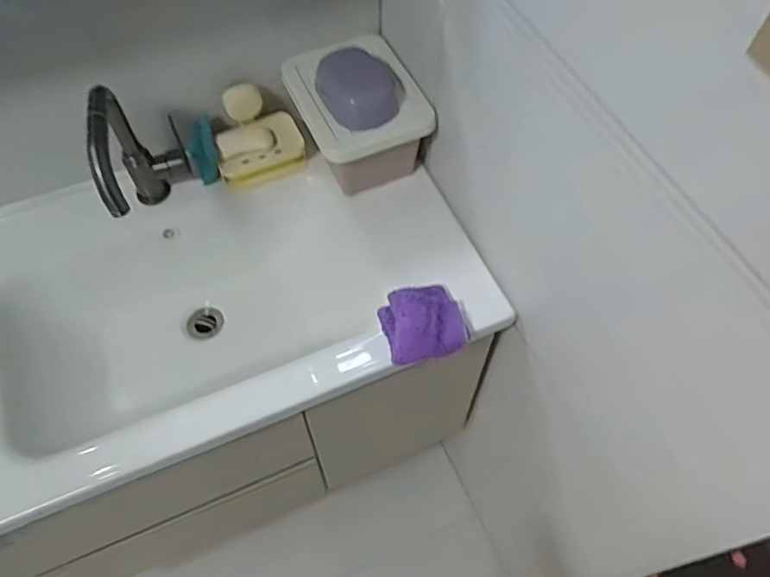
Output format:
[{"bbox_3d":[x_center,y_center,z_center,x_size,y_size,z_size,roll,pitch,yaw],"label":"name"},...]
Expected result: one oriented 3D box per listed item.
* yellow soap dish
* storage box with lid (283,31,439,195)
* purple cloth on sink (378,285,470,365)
[{"bbox_3d":[-0.188,-0.210,0.925,0.130,0.055,0.081,-13,60,-10],"label":"yellow soap dish"},{"bbox_3d":[-0.043,-0.261,0.892,0.166,0.164,0.203,-23,62,-15],"label":"storage box with lid"},{"bbox_3d":[0.051,0.038,0.781,0.104,0.044,0.098,-13,59,-9],"label":"purple cloth on sink"}]

